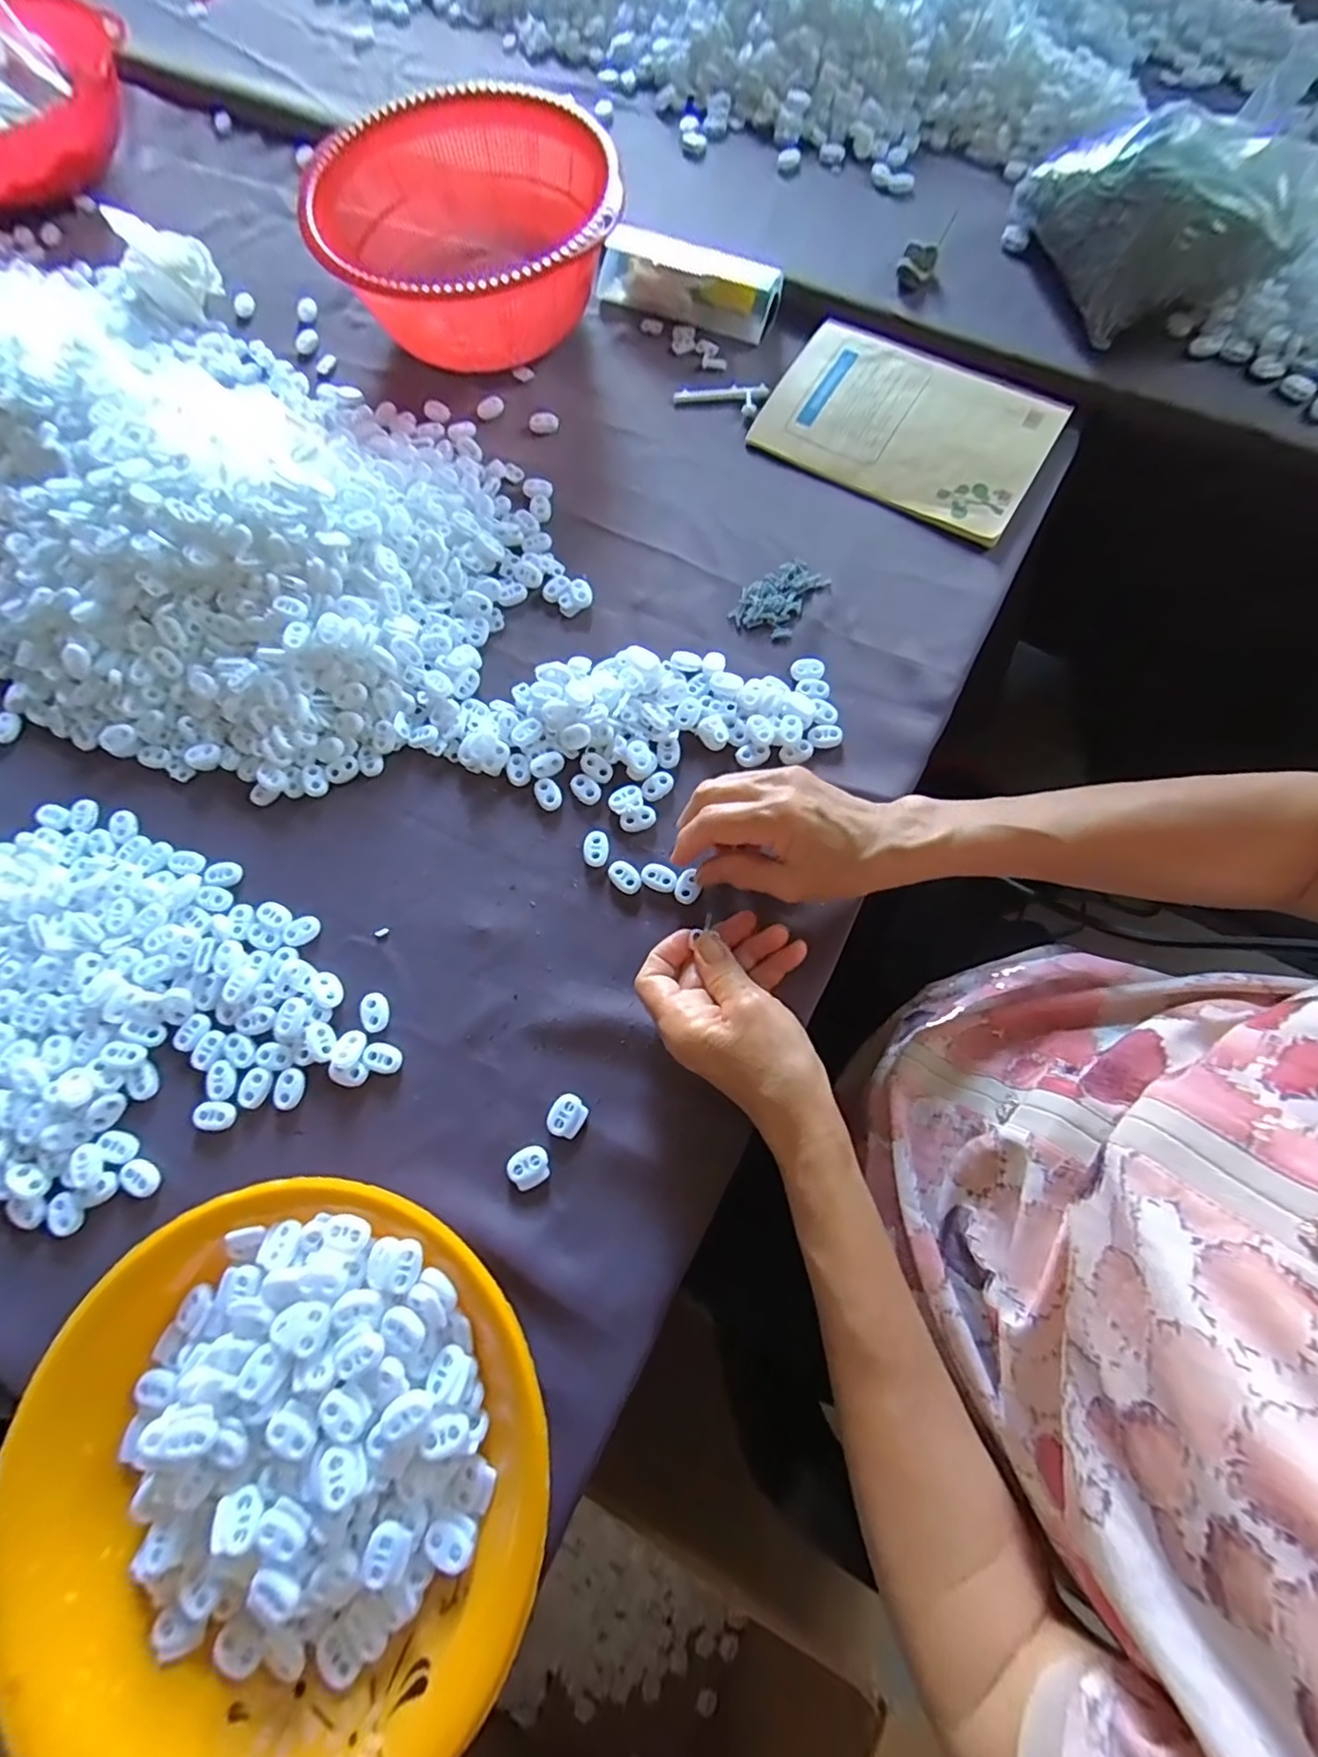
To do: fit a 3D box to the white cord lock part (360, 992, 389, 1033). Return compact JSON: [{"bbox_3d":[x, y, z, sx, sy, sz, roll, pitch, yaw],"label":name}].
[{"bbox_3d":[-0.168,0.078,0.368,0.015,0.004,0.023,-24,73,-5],"label":"white cord lock part"}]

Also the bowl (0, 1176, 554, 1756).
[{"bbox_3d":[-0.170,0.270,0.290,0.235,0.040,0.232,-1,73,2],"label":"bowl"}]

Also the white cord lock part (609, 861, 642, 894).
[{"bbox_3d":[-0.021,-0.001,0.391,0.023,0.004,0.015,43,79,14],"label":"white cord lock part"}]

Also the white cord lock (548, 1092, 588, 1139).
[{"bbox_3d":[-0.051,0.132,0.349,0.020,0.004,0.022,23,75,9],"label":"white cord lock"}]

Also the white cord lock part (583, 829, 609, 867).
[{"bbox_3d":[-0.039,-0.019,0.394,0.016,0.004,0.023,-4,73,1],"label":"white cord lock part"}]

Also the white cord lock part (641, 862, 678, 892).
[{"bbox_3d":[0.000,-0.001,0.389,0.023,0.004,0.016,27,76,10],"label":"white cord lock part"}]

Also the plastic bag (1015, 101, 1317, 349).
[{"bbox_3d":[0.405,-0.523,0.475,0.193,0.065,0.173,-14,73,-2],"label":"plastic bag"}]

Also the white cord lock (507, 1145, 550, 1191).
[{"bbox_3d":[-0.072,0.158,0.343,0.022,0.004,0.021,-26,74,-6],"label":"white cord lock"}]

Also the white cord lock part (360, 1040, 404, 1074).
[{"bbox_3d":[-0.159,0.103,0.361,0.023,0.004,0.016,20,75,8],"label":"white cord lock part"}]

